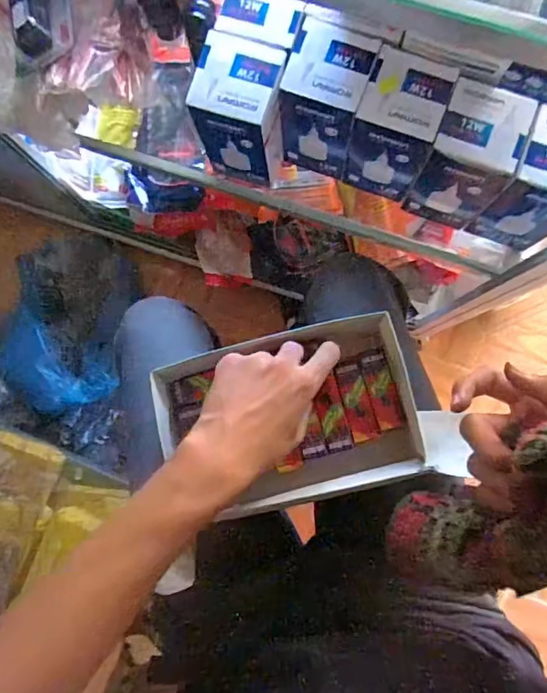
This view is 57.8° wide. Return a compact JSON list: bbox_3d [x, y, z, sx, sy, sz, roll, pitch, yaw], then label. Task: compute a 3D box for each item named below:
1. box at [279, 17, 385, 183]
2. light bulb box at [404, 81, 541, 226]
[{"bbox_3d":[0.060,-0.281,0.576,0.083,0.141,0.091,19,85,3],"label":"box"},{"bbox_3d":[0.219,-0.213,0.567,0.086,0.142,0.089,20,85,3],"label":"light bulb box"}]

